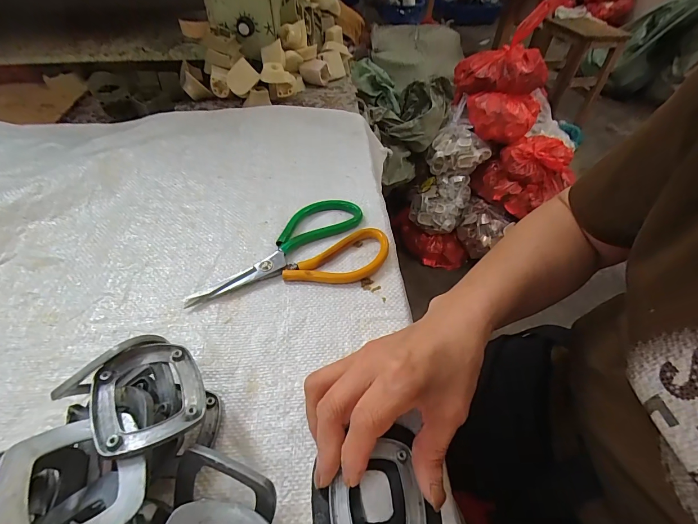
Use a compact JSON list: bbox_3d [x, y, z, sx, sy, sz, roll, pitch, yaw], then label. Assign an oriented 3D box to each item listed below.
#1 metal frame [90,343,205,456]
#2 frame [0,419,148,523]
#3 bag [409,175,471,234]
[{"bbox_3d":[-0.116,0.077,0.200,0.056,0.008,0.060,-11,50,-28],"label":"metal frame"},{"bbox_3d":[-0.133,0.105,0.167,0.058,0.006,0.061,-6,45,-34],"label":"frame"},{"bbox_3d":[0.318,-0.209,1.201,0.183,0.145,0.157,16,51,12],"label":"bag"}]

